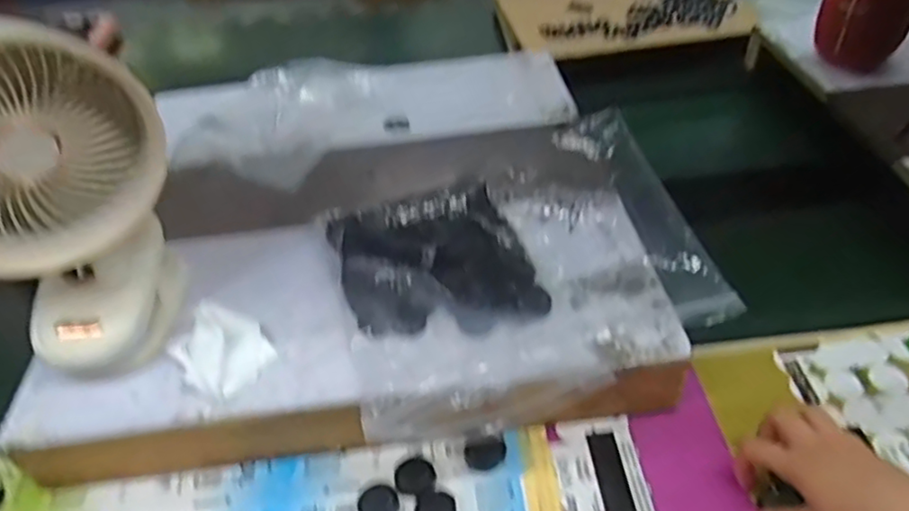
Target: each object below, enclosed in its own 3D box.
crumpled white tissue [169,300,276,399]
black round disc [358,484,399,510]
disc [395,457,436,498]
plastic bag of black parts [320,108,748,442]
[{"bbox_3d":[-0.173,0.068,0.483,0.060,0.025,0.070,-34,52,-26],"label":"crumpled white tissue"},{"bbox_3d":[-0.054,0.177,0.462,0.026,0.006,0.026,-3,45,3],"label":"black round disc"},{"bbox_3d":[-0.029,0.162,0.475,0.028,0.004,0.026,-3,45,3],"label":"disc"},{"bbox_3d":[0.054,0.002,0.527,0.311,0.038,0.264,-18,46,-13],"label":"plastic bag of black parts"}]

